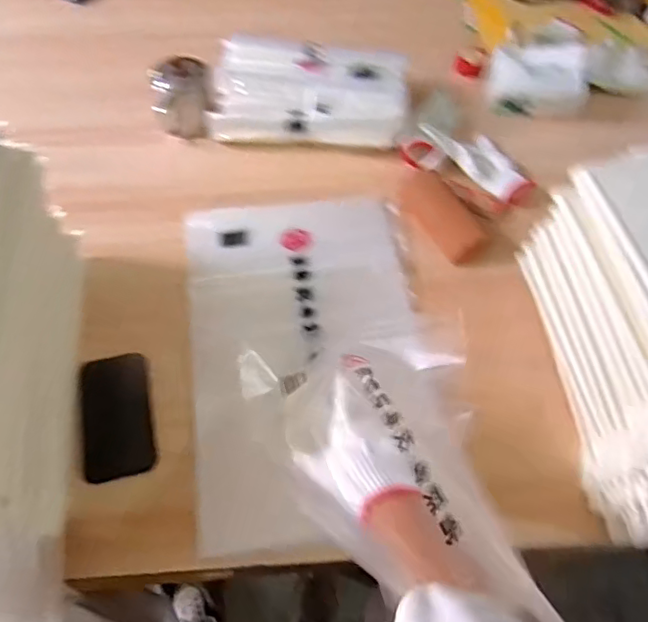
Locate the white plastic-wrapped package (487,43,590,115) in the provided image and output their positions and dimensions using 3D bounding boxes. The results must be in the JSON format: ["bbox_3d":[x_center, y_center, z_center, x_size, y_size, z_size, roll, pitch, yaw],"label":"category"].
[{"bbox_3d":[0.352,-0.393,0.967,0.158,0.085,0.117,18,57,10],"label":"white plastic-wrapped package"}]

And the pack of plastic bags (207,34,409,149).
[{"bbox_3d":[-0.019,-0.337,0.925,0.297,0.093,0.152,6,56,3],"label":"pack of plastic bags"}]

